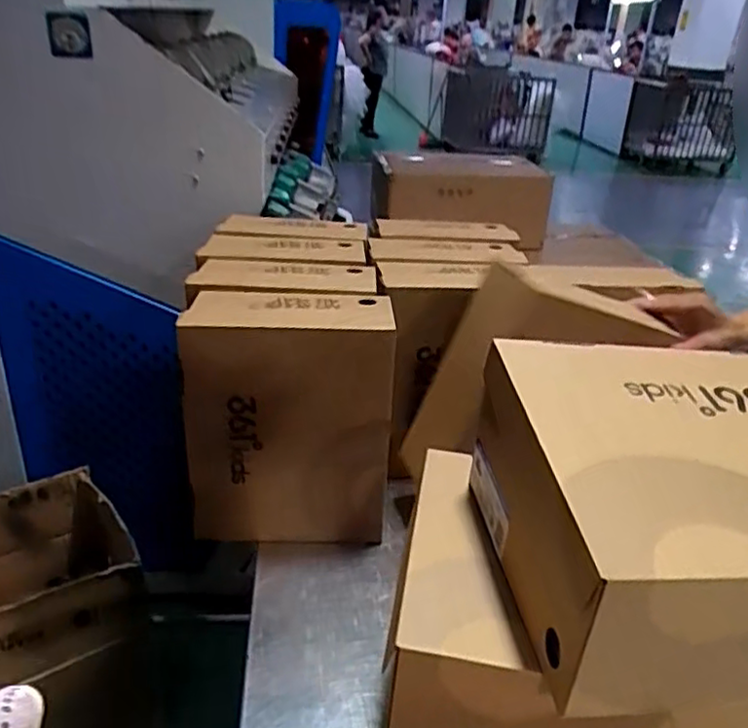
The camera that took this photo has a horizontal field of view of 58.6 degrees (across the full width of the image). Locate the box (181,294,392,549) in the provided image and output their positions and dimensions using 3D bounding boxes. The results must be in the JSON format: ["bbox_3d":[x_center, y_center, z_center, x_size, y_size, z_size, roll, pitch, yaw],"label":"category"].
[{"bbox_3d":[-0.107,0.071,0.870,0.249,0.301,0.123,2,26,-3],"label":"box"}]

